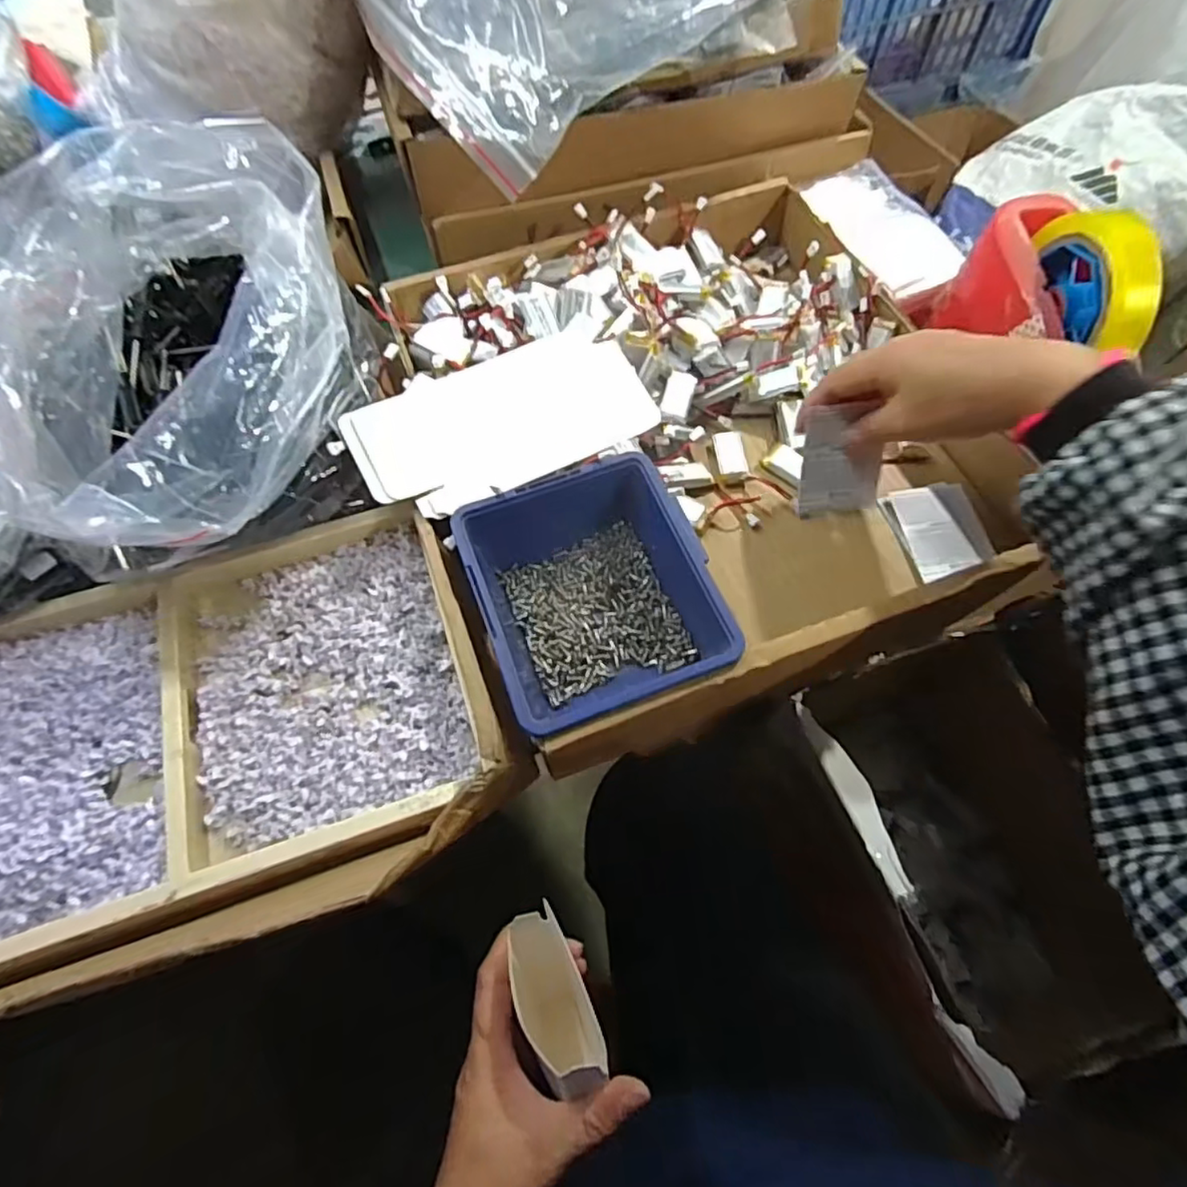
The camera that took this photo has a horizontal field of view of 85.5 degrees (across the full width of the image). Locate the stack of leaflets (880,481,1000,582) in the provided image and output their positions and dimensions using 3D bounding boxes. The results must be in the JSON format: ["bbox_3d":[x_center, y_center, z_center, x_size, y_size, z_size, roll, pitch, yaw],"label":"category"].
[{"bbox_3d":[0.227,-0.042,0.422,0.056,0.014,0.064,-12,61,-11],"label":"stack of leaflets"}]

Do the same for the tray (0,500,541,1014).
[{"bbox_3d":[-0.229,0.071,0.339,0.345,0.057,0.226,-17,63,-7],"label":"tray"}]

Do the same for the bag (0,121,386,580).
[{"bbox_3d":[-0.225,-0.122,0.373,0.174,0.170,0.213,-2,62,0],"label":"bag"}]

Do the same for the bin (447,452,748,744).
[{"bbox_3d":[-0.002,0.002,0.367,0.123,0.057,0.144,-20,64,-9],"label":"bin"}]

